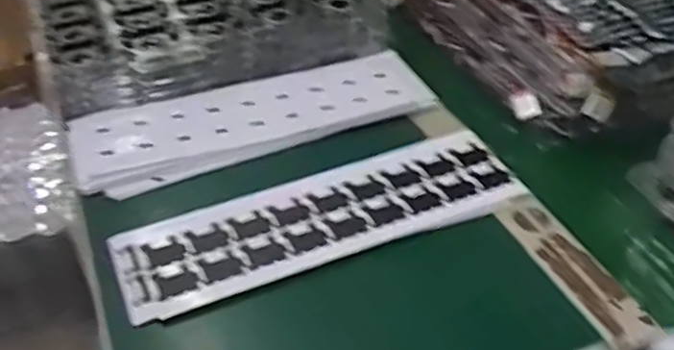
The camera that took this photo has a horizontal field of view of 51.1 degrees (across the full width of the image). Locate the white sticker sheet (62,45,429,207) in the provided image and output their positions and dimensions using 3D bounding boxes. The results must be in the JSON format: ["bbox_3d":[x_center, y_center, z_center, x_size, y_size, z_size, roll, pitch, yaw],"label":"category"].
[{"bbox_3d":[-0.077,-0.058,0.654,0.321,0.014,0.112,-17,41,-19],"label":"white sticker sheet"}]

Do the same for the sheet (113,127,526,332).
[{"bbox_3d":[-0.009,0.032,0.547,0.313,0.014,0.092,-16,41,-18],"label":"sheet"}]

